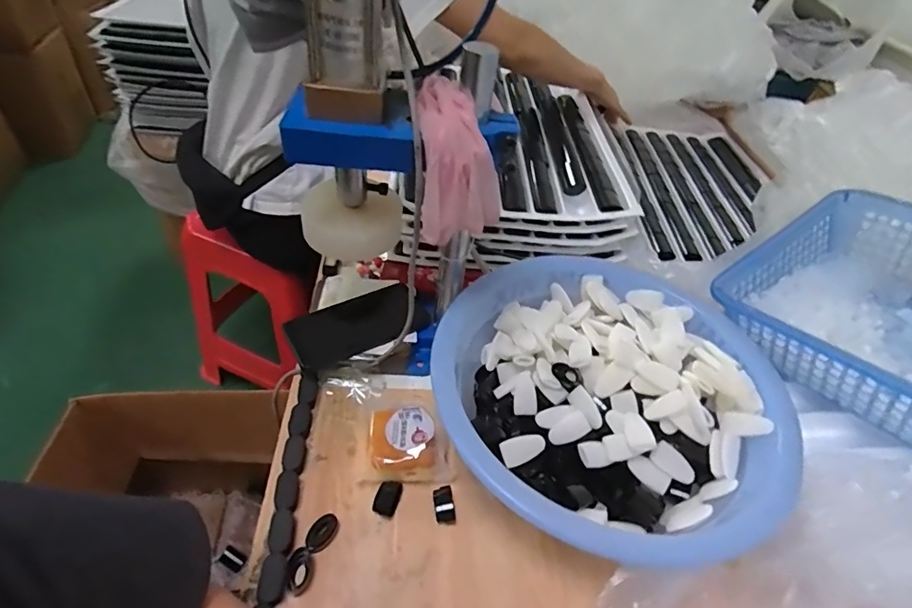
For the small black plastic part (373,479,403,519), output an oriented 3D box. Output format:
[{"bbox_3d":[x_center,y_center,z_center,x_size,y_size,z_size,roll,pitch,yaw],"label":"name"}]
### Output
[{"bbox_3d":[-0.065,0.184,0.474,0.023,0.009,0.032,16,46,8],"label":"small black plastic part"}]

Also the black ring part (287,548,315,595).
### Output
[{"bbox_3d":[-0.131,0.225,0.423,0.021,0.013,0.032,-5,46,-12],"label":"black ring part"}]

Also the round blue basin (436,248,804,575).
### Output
[{"bbox_3d":[0.151,0.089,0.516,0.326,0.093,0.338,34,51,24],"label":"round blue basin"}]

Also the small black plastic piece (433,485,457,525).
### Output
[{"bbox_3d":[-0.011,0.192,0.477,0.019,0.009,0.034,-7,47,-13],"label":"small black plastic piece"}]

